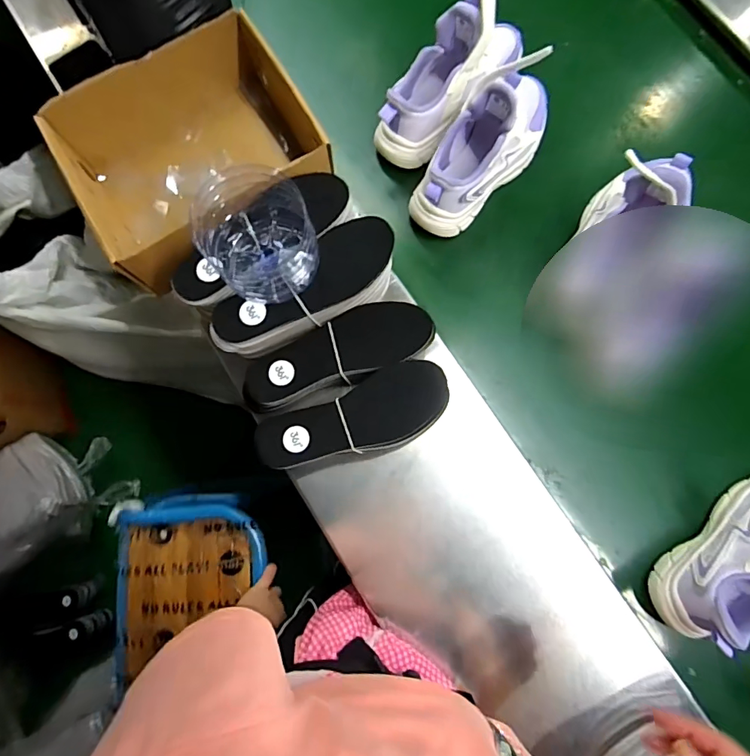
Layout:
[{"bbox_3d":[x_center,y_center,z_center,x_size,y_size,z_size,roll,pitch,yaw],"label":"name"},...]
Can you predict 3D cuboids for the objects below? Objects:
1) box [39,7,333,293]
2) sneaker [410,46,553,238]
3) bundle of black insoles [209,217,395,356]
[{"bbox_3d":[-0.218,-0.267,0.563,0.264,0.107,0.232,-31,81,-3],"label":"box"},{"bbox_3d":[0.143,-0.291,0.558,0.085,0.119,0.237,38,84,7],"label":"sneaker"},{"bbox_3d":[-0.077,-0.100,0.499,0.210,0.042,0.082,-24,81,-2],"label":"bundle of black insoles"}]

